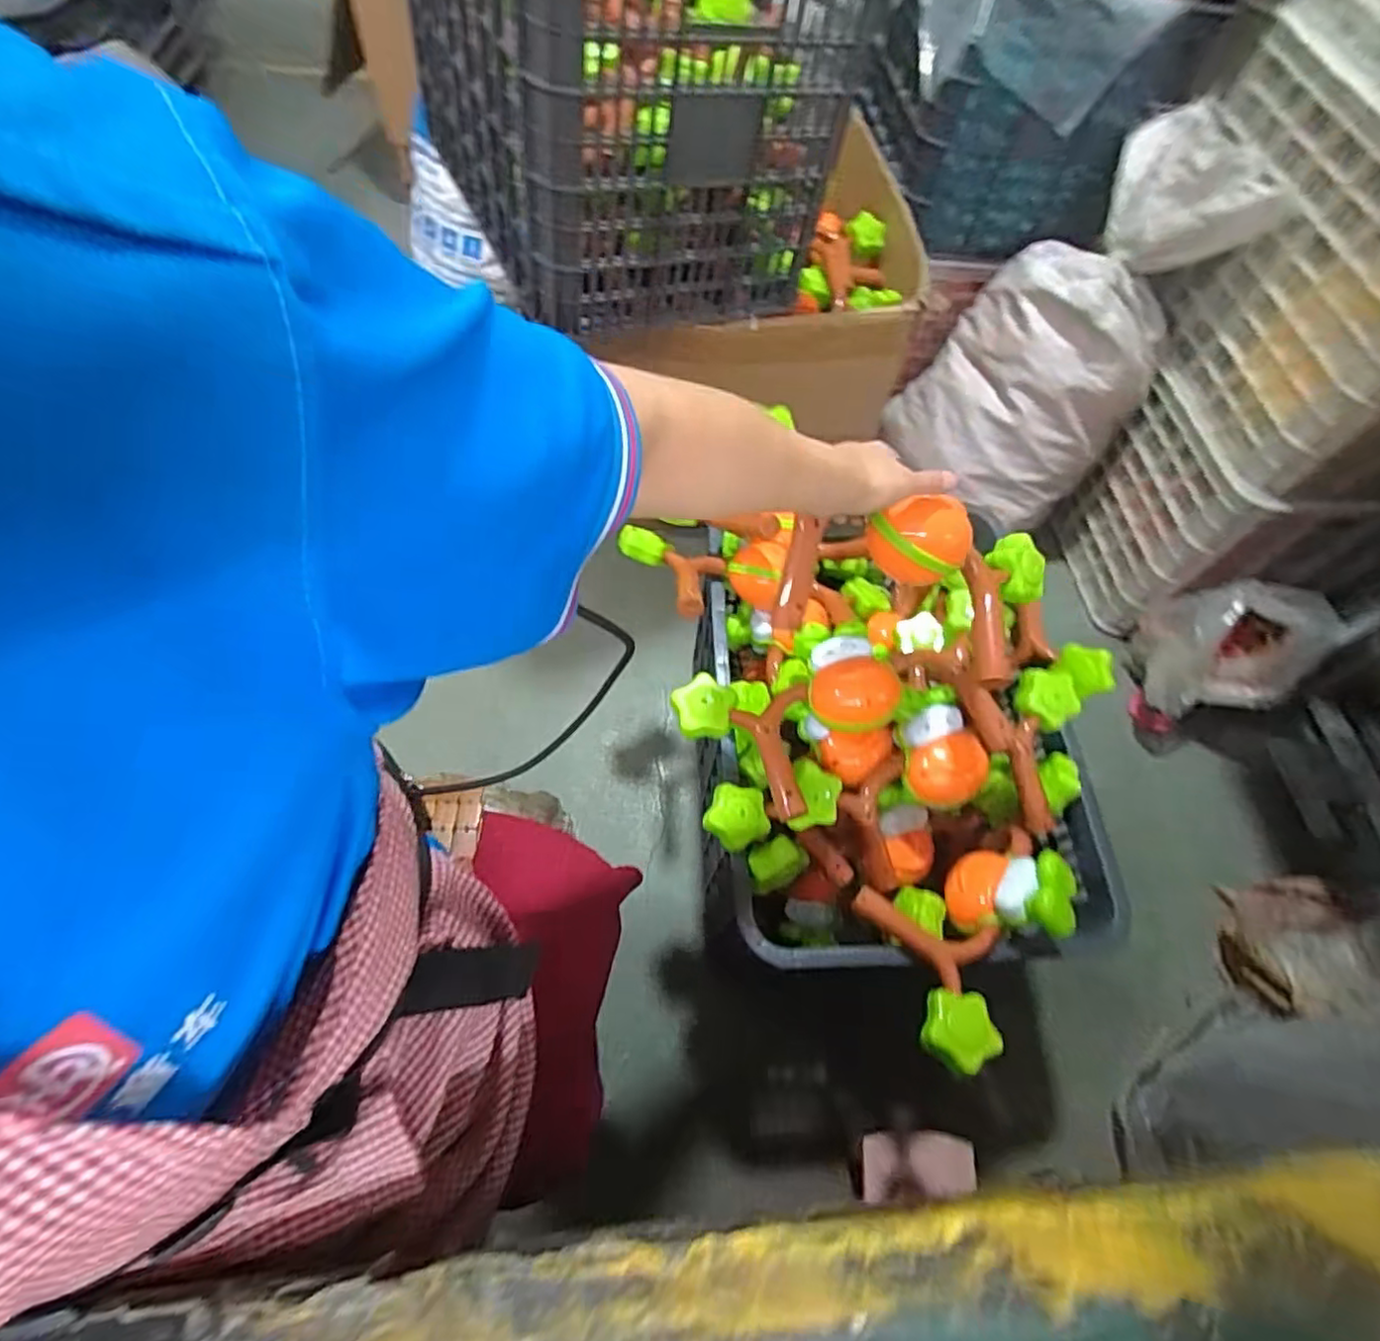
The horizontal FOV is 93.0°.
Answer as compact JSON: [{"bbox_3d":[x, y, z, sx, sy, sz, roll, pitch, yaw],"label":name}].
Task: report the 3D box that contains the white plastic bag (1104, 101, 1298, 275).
[{"bbox_3d":[0.799,-0.774,1.073,0.143,0.171,0.277,6,64,0],"label":"white plastic bag"}]

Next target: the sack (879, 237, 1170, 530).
[{"bbox_3d":[0.631,-0.552,1.248,0.309,0.359,0.374,-41,73,-19],"label":"sack"}]

